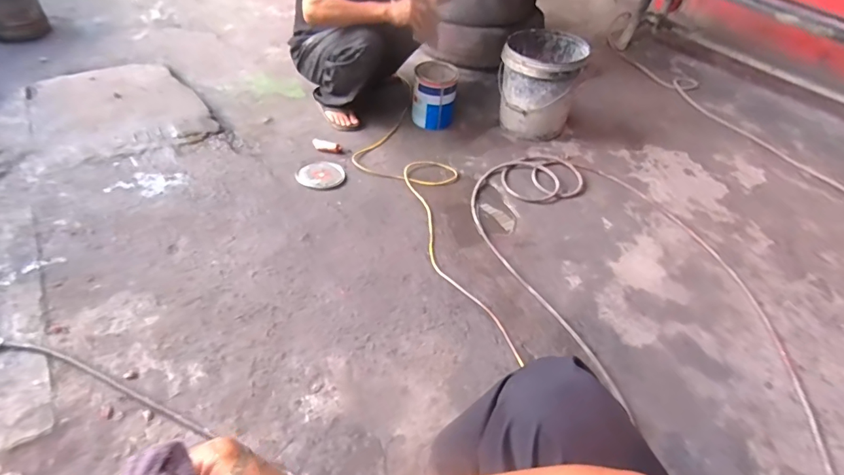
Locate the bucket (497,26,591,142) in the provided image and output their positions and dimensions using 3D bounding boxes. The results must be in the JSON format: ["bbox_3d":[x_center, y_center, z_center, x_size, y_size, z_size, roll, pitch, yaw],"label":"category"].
[{"bbox_3d":[0.426,-0.573,1.634,0.278,0.305,0.290,2,45,-2],"label":"bucket"}]

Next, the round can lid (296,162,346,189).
[{"bbox_3d":[-0.327,-0.207,1.442,0.155,0.016,0.155,2,45,-2],"label":"round can lid"}]

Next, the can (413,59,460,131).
[{"bbox_3d":[0.049,-0.548,1.670,0.159,0.192,0.188,6,45,1],"label":"can"}]

